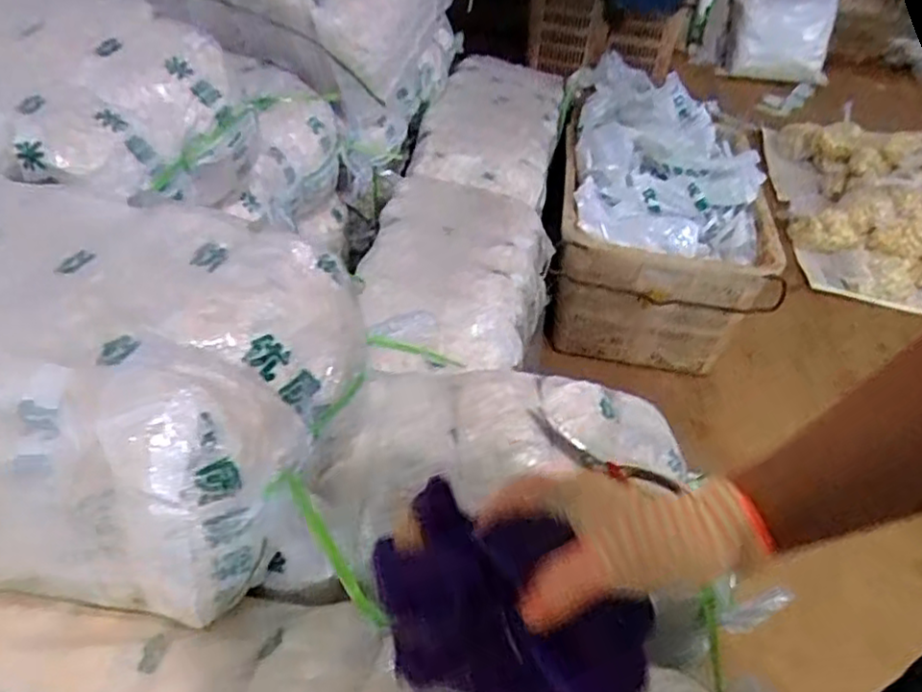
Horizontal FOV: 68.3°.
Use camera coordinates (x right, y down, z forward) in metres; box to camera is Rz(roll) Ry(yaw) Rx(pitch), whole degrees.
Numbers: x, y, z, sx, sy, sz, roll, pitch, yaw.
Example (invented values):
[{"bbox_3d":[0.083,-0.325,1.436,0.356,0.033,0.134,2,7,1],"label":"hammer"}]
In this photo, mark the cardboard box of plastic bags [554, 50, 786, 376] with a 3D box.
[{"bbox_3d":[0.458,-0.313,1.694,0.465,0.494,0.625,7,44,-1],"label":"cardboard box of plastic bags"}]

